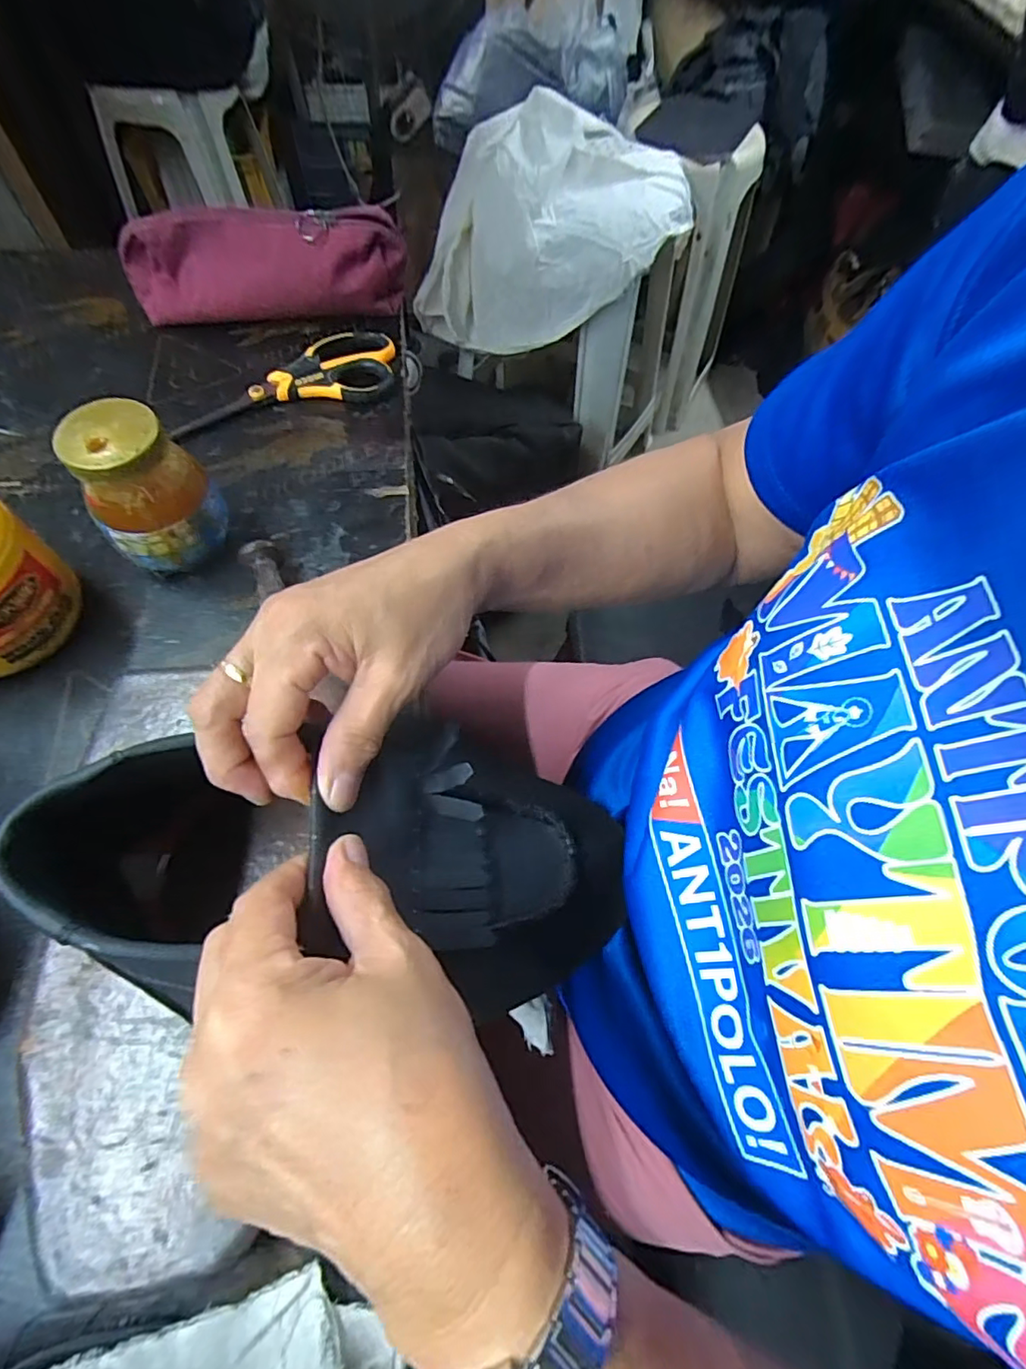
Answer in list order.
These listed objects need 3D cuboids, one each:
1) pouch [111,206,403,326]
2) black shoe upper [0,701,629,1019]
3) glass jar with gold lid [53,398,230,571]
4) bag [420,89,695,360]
[{"bbox_3d":[-0.210,-0.355,0.490,0.233,0.073,0.051,-6,63,-5],"label":"pouch"},{"bbox_3d":[-0.066,0.078,0.258,0.245,0.088,0.112,4,63,-8],"label":"black shoe upper"},{"bbox_3d":[-0.222,-0.115,0.355,0.069,0.096,0.059,-35,69,-18],"label":"glass jar with gold lid"},{"bbox_3d":[0.063,-0.753,0.965,0.454,0.268,0.241,-7,63,-6],"label":"bag"}]

